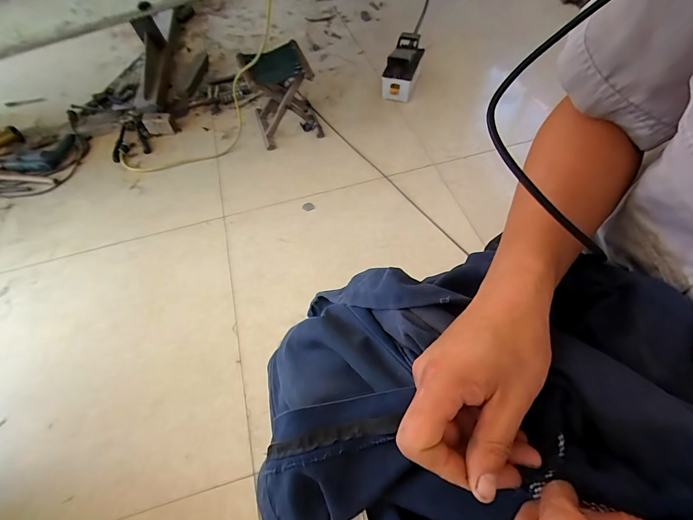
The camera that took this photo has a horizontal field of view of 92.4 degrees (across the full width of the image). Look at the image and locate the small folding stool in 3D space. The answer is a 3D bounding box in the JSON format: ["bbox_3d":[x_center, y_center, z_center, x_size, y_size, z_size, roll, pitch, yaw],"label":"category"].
[{"bbox_3d":[-0.260,-0.663,1.339,0.256,0.282,0.271,-20,59,-9],"label":"small folding stool"}]

